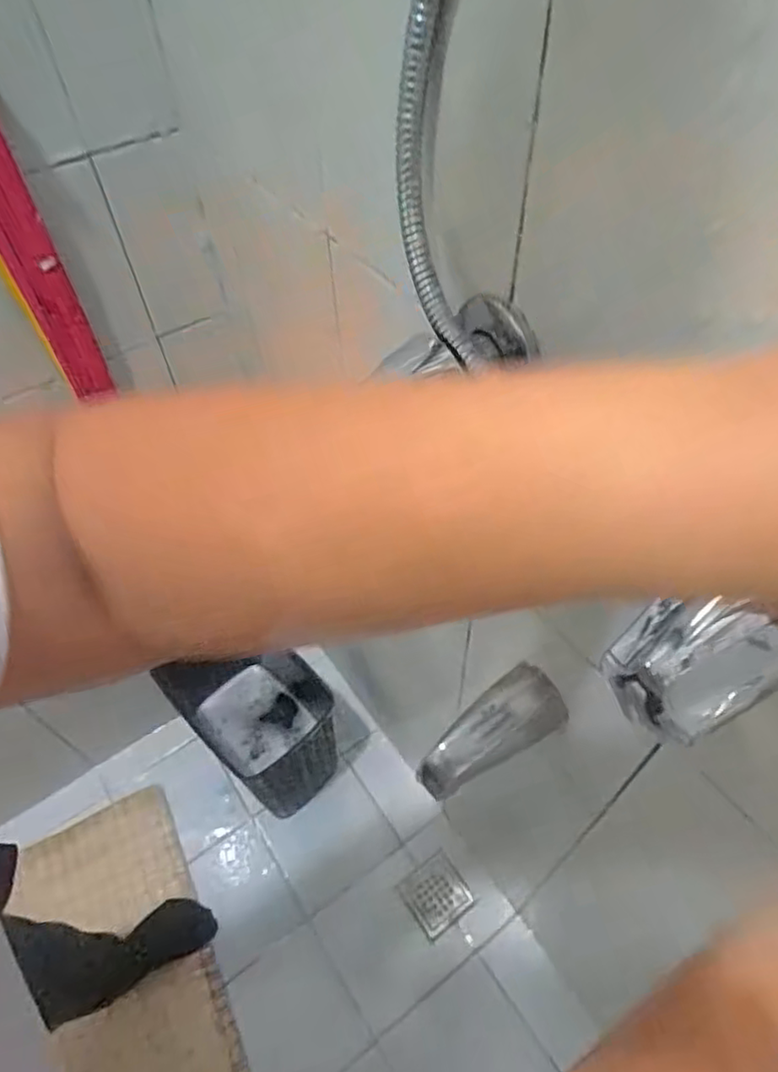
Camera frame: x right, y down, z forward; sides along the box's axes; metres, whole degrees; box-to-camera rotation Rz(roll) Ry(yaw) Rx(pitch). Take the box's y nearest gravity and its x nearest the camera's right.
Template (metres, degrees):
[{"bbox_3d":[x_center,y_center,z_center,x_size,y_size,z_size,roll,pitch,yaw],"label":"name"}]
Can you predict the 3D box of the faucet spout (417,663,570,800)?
[{"bbox_3d":[0.087,0.171,0.570,0.137,0.033,0.060,-23,54,-14],"label":"faucet spout"}]

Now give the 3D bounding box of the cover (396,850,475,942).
[{"bbox_3d":[0.082,0.623,1.122,0.103,0.015,0.101,-31,57,-19],"label":"cover"}]

